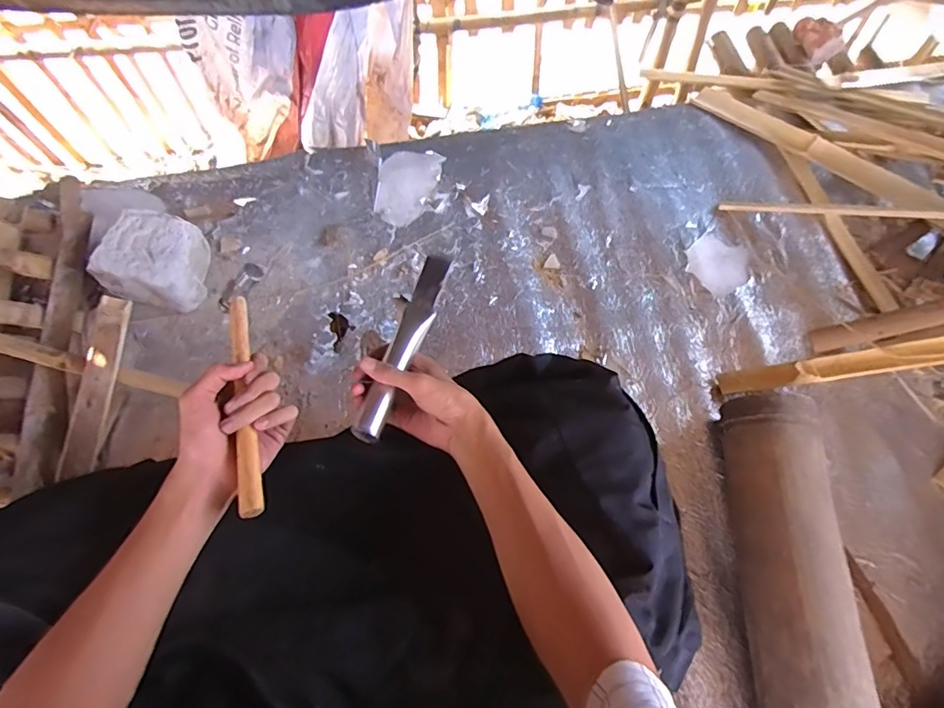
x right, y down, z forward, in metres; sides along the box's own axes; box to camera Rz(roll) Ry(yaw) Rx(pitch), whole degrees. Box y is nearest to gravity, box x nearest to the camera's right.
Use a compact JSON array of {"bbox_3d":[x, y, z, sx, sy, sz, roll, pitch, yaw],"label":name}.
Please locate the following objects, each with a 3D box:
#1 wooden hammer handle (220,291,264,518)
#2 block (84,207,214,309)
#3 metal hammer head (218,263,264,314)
[{"bbox_3d":[-0.229,0.042,0.508,0.022,0.020,0.241,-13,62,-7],"label":"wooden hammer handle"},{"bbox_3d":[-0.453,-0.131,0.731,0.126,0.088,0.116,7,67,1],"label":"block"},{"bbox_3d":[-0.265,-0.070,0.571,0.075,0.022,0.023,-40,70,20],"label":"metal hammer head"}]

